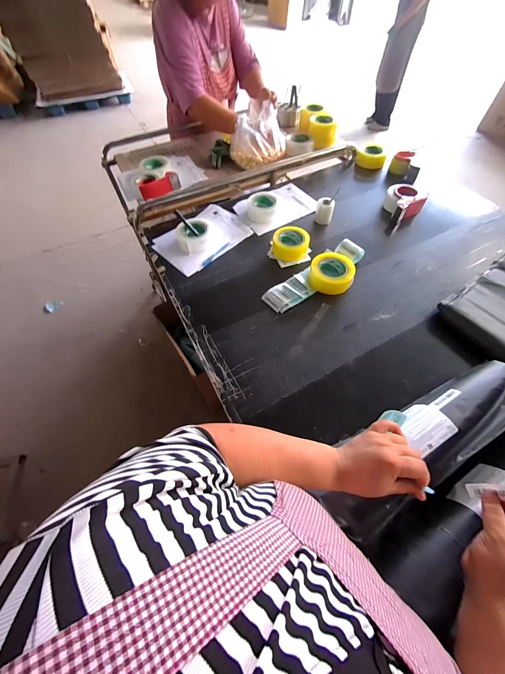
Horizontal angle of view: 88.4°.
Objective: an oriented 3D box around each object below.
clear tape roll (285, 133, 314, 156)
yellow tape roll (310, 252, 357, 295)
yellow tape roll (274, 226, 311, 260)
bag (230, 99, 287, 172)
[{"bbox_3d":[0.201,-0.824,1.112,0.116,0.056,0.117,5,60,4],"label":"clear tape roll"},{"bbox_3d":[0.230,-0.183,0.758,0.123,0.055,0.114,0,59,0],"label":"yellow tape roll"},{"bbox_3d":[0.124,-0.300,0.830,0.103,0.057,0.110,0,59,0],"label":"yellow tape roll"},{"bbox_3d":[0.022,-0.833,1.079,0.223,0.146,0.252,-1,59,1],"label":"bag"}]

